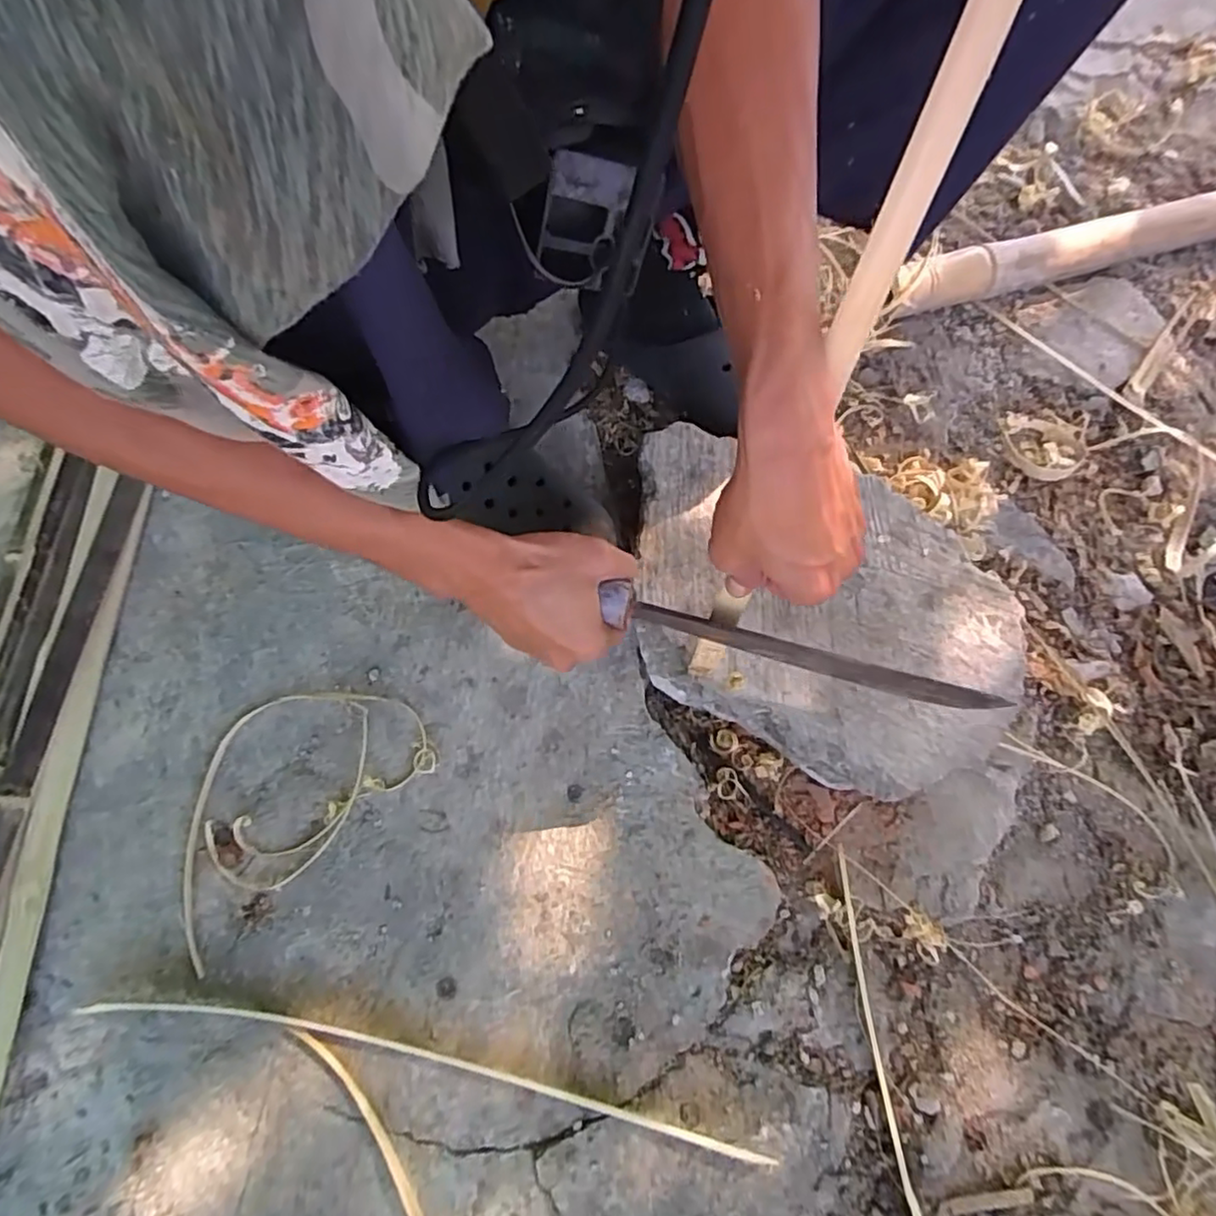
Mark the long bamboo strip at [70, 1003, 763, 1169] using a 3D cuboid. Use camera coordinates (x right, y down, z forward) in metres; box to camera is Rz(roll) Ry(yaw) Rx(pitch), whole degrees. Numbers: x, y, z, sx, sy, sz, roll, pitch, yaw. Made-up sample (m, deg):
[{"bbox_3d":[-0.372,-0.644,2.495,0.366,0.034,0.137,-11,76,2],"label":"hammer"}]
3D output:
[{"bbox_3d":[-0.133,0.323,0.453,0.493,0.011,0.028,11,68,3],"label":"long bamboo strip"}]

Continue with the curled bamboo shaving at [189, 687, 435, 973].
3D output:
[{"bbox_3d":[-0.261,0.146,0.513,0.228,0.025,0.137,-38,72,-15],"label":"curled bamboo shaving"}]

